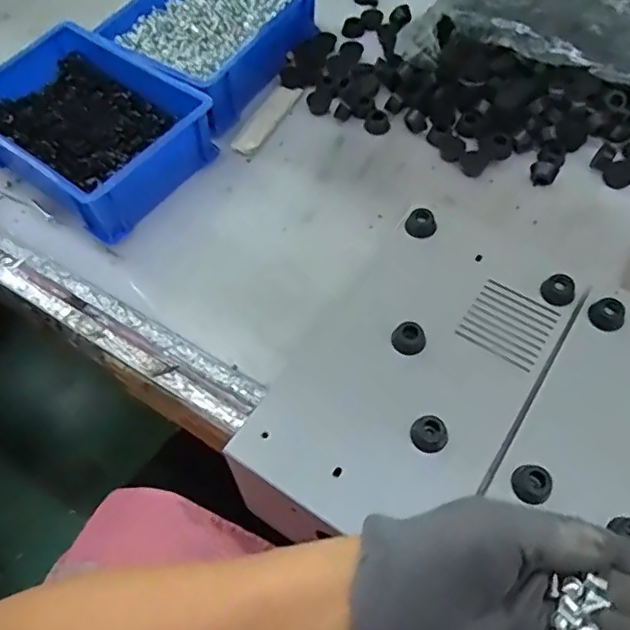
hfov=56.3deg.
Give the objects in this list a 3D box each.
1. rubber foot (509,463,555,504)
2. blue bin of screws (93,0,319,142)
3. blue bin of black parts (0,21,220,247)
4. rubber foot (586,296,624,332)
[{"bbox_3d":[0.139,0.108,0.377,0.022,0.013,0.024,-1,60,2],"label":"rubber foot"},{"bbox_3d":[-0.105,-0.287,0.604,0.153,0.061,0.207,25,64,16],"label":"blue bin of screws"},{"bbox_3d":[-0.205,-0.170,0.537,0.193,0.066,0.151,34,67,20],"label":"blue bin of black parts"},{"bbox_3d":[0.216,0.000,0.436,0.021,0.017,0.023,-1,60,2],"label":"rubber foot"}]

